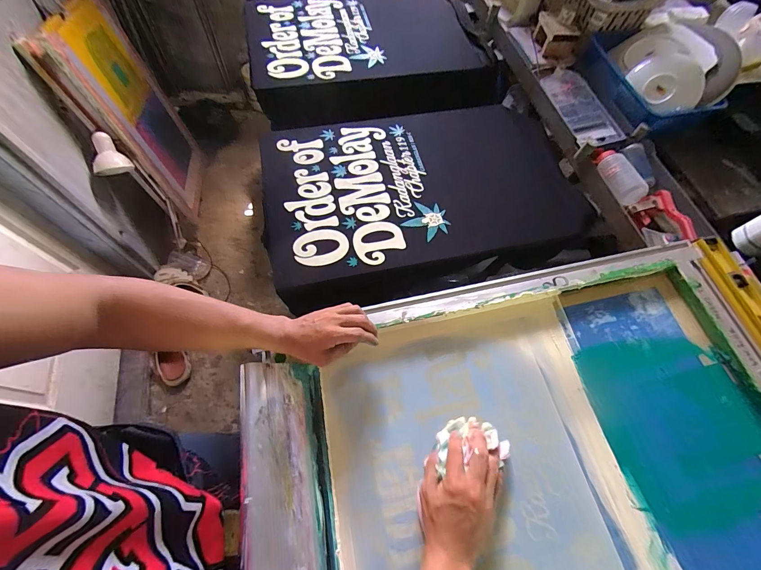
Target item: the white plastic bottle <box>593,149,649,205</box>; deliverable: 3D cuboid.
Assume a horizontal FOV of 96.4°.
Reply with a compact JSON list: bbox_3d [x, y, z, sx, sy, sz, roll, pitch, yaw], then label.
[{"bbox_3d":[0.521,-0.240,0.739,0.051,0.043,0.145,-10,65,-8],"label":"white plastic bottle"}]

